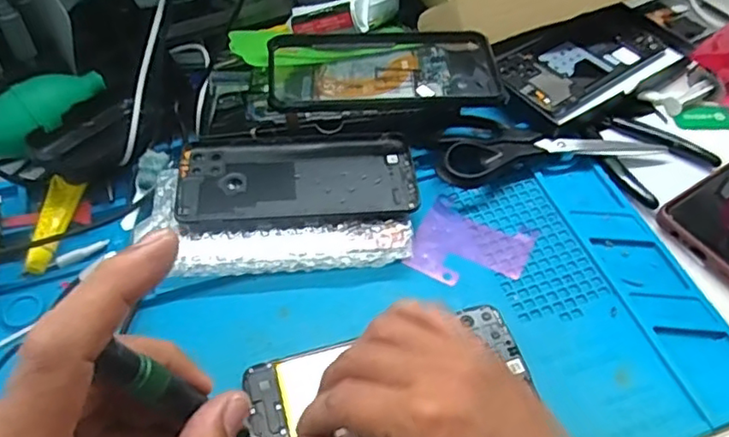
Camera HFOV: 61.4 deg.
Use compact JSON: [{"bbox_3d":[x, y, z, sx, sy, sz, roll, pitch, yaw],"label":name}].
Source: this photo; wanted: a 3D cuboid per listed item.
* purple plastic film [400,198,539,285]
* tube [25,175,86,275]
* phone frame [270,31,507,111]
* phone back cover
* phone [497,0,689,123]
[{"bbox_3d":[0.072,0.021,0.418,0.075,0.004,0.063,22,54,17],"label":"purple plastic film"},{"bbox_3d":[-0.212,0.005,0.415,0.022,0.015,0.070,7,52,6],"label":"tube"},{"bbox_3d":[0.014,-0.115,0.461,0.170,0.015,0.090,-4,52,-6],"label":"phone frame"},{"bbox_3d":[-0.047,-0.029,0.434,0.163,0.007,0.073,-3,51,-5],"label":"phone back cover"},{"bbox_3d":[0.193,-0.132,0.517,0.168,0.017,0.083,-28,60,-19],"label":"phone"}]

